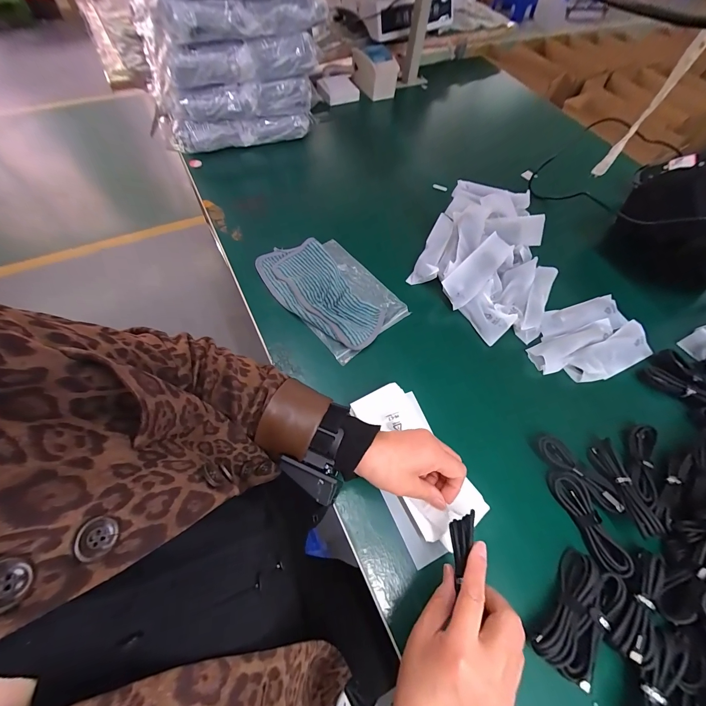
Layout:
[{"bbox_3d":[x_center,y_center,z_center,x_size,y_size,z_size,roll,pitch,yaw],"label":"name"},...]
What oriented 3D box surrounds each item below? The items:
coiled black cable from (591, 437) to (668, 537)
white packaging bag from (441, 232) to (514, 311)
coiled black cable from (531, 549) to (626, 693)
[{"bbox_3d":[0.329,0.160,0.385,0.021,0.023,0.110,-2,47,-5],"label":"coiled black cable"},{"bbox_3d":[0.209,-0.141,0.528,0.154,0.019,0.053,-43,101,-20],"label":"white packaging bag"},{"bbox_3d":[0.235,0.273,0.327,0.058,0.029,0.111,41,66,18],"label":"coiled black cable"}]

